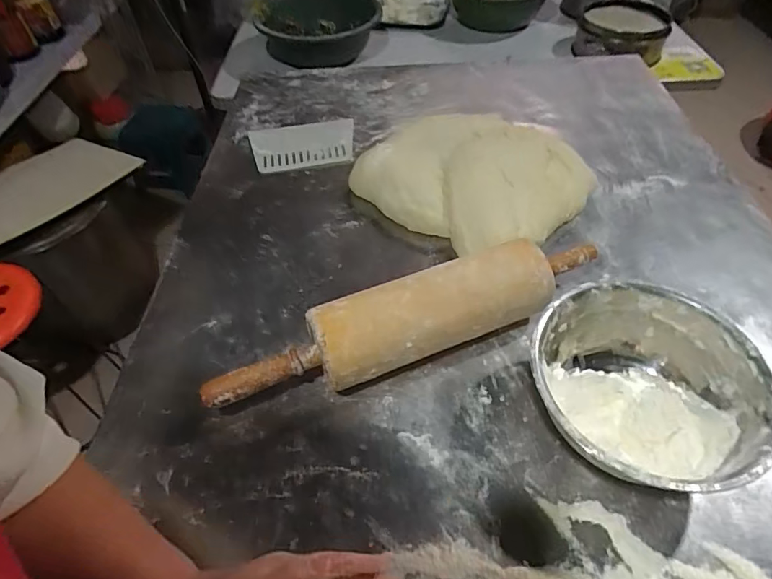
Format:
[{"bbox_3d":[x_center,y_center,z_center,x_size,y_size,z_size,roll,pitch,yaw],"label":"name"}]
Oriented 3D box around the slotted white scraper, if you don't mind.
[{"bbox_3d":[-0.118,-0.205,0.678,0.143,0.010,0.083,-11,65,-5],"label":"slotted white scraper"}]

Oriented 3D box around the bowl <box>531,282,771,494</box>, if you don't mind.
[{"bbox_3d":[0.218,0.087,0.420,0.174,0.090,0.167,-1,49,1],"label":"bowl"}]

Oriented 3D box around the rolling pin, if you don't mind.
[{"bbox_3d":[0.031,0.033,0.468,0.408,0.083,0.075,-19,51,-14],"label":"rolling pin"}]

